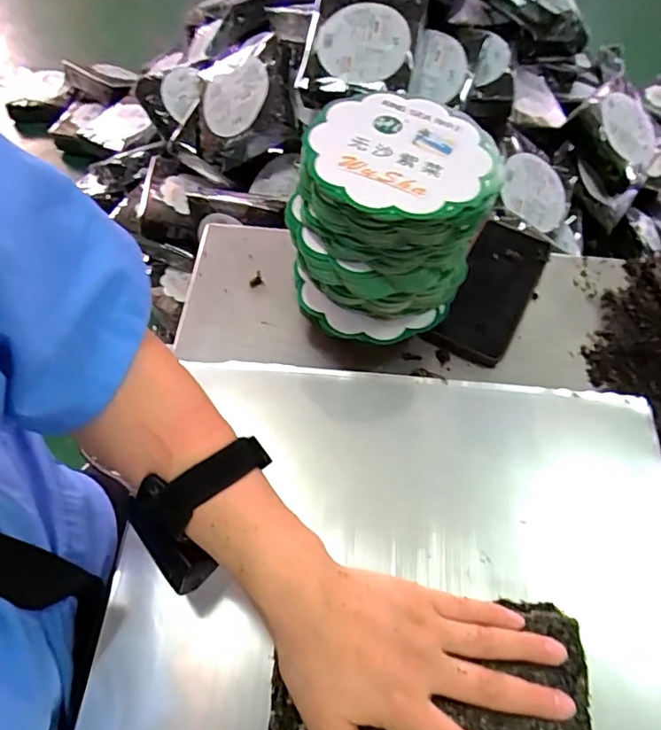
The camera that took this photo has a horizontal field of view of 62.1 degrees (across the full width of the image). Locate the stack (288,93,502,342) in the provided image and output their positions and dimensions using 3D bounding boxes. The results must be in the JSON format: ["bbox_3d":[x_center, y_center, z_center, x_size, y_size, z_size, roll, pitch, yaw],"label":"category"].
[{"bbox_3d":[0.044,-0.114,0.448,0.146,0.132,0.139,12,59,4],"label":"stack"}]

